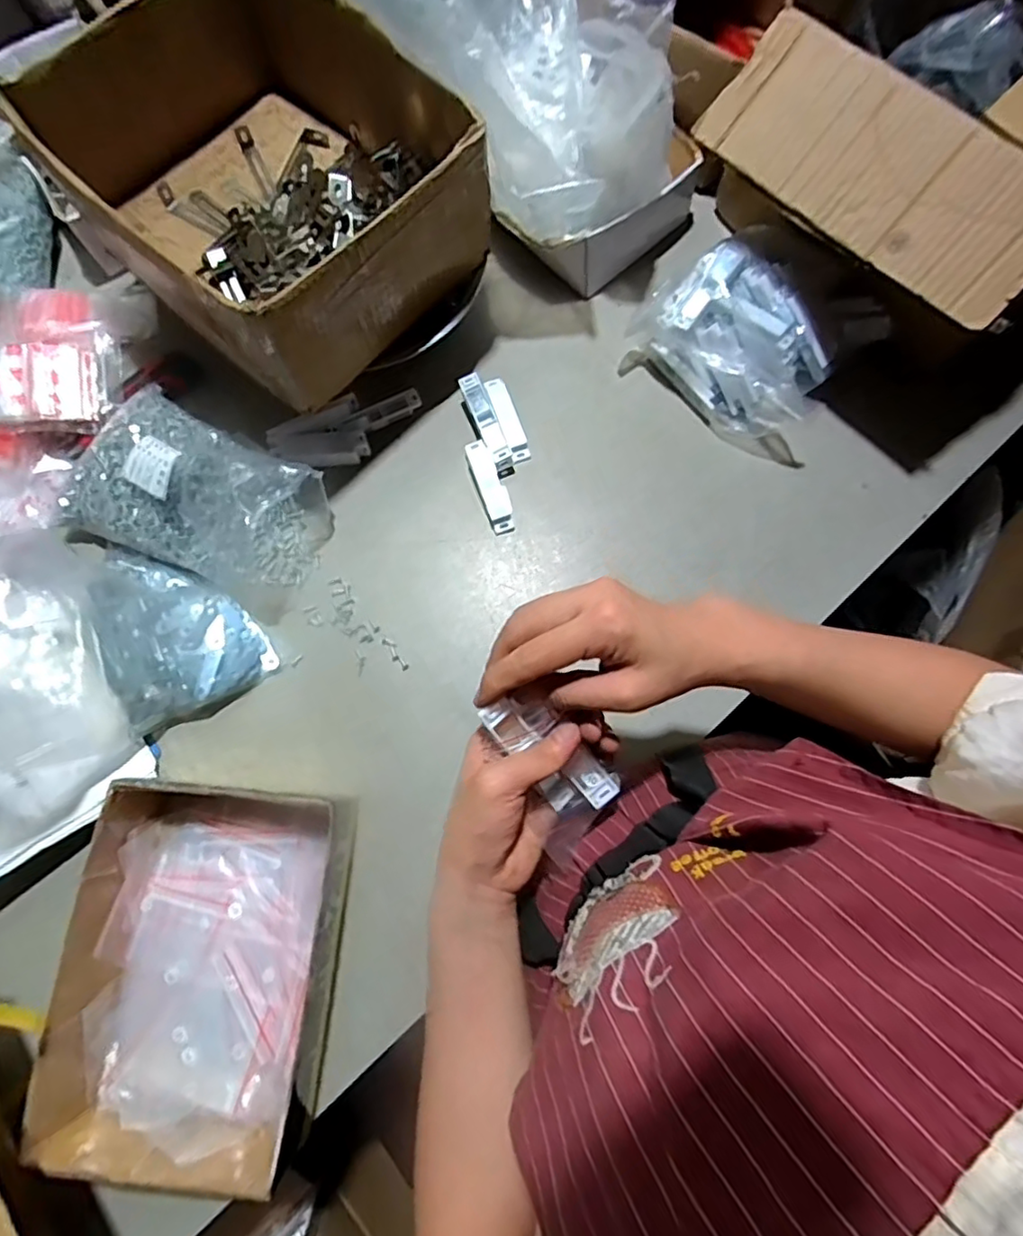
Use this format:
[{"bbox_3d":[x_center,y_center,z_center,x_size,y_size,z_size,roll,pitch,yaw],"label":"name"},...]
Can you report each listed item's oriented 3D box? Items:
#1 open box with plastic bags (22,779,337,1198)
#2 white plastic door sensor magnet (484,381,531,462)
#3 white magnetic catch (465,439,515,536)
[{"bbox_3d":[-0.237,0.259,0.460,0.193,0.078,0.252,6,76,2],"label":"open box with plastic bags"},{"bbox_3d":[-0.003,-0.203,0.604,0.022,0.007,0.091,-19,77,-4],"label":"white plastic door sensor magnet"},{"bbox_3d":[-0.020,-0.128,0.580,0.023,0.024,0.092,-20,77,-4],"label":"white magnetic catch"}]

